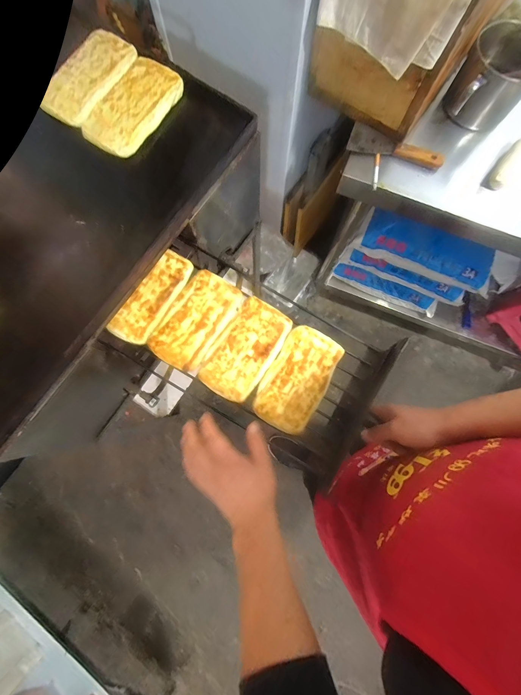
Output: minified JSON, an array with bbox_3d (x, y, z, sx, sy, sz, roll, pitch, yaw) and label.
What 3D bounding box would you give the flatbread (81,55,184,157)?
[{"bbox_3d":[-0.205,-0.389,0.469,0.100,0.020,0.167,34,81,6],"label":"flatbread"}]

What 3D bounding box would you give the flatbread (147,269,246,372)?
[{"bbox_3d":[-0.108,-0.047,0.484,0.095,0.015,0.164,34,81,6],"label":"flatbread"}]

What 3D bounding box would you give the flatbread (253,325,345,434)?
[{"bbox_3d":[0.061,0.050,0.470,0.094,0.012,0.164,31,81,5],"label":"flatbread"}]

